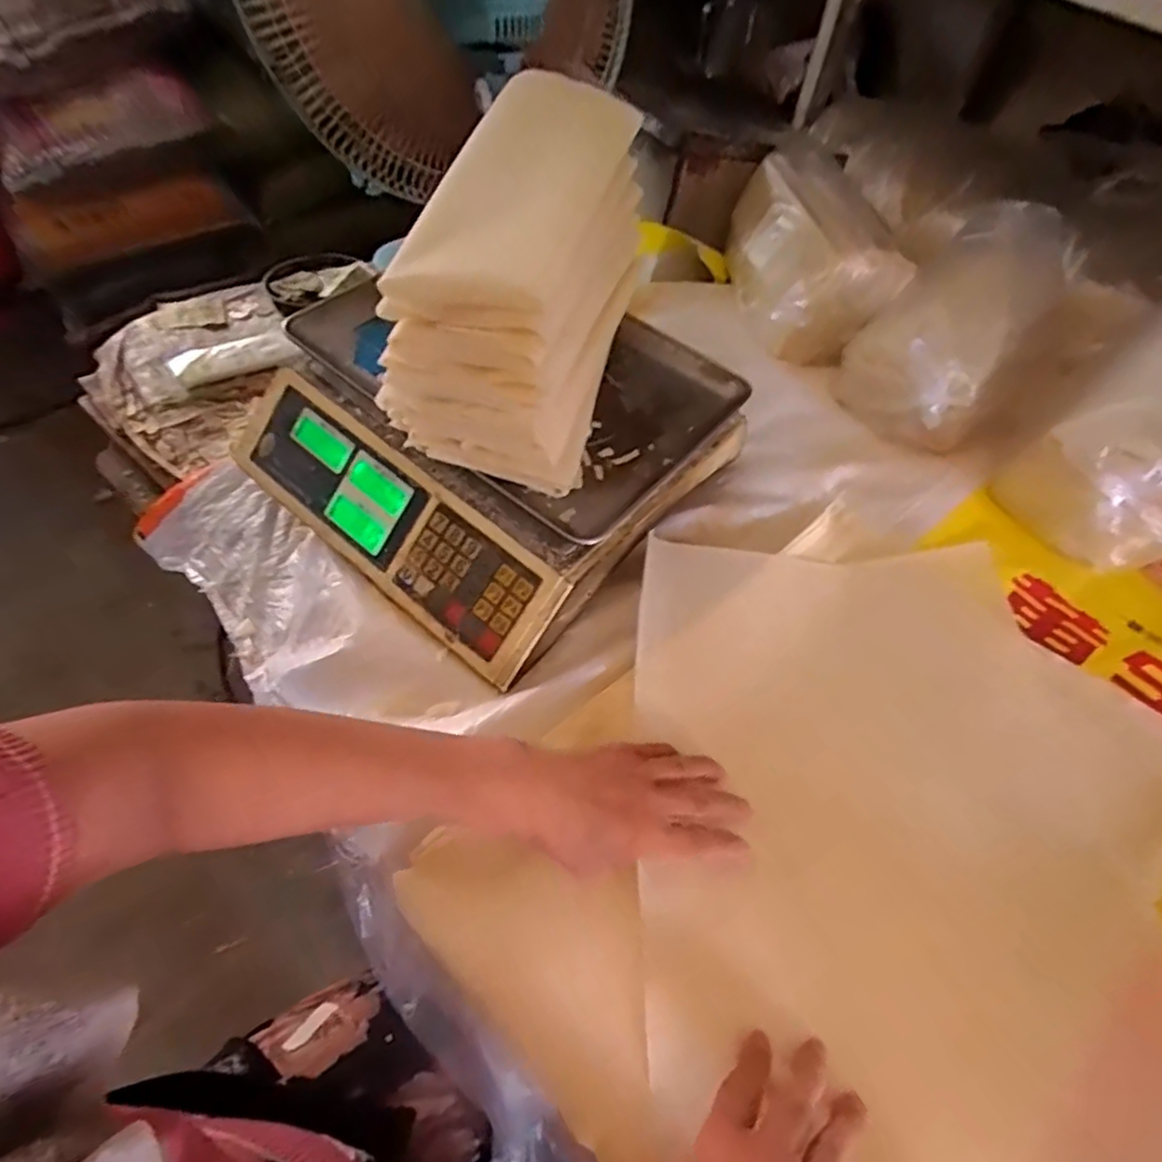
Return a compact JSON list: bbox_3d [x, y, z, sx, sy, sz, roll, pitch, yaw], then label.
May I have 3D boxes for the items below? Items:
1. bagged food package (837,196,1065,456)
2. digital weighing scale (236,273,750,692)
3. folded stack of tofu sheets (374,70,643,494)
[{"bbox_3d":[0.397,-0.286,0.663,0.133,0.094,0.338,36,74,20],"label":"bagged food package"},{"bbox_3d":[-0.077,-0.130,0.555,0.320,0.101,0.301,37,60,20],"label":"digital weighing scale"},{"bbox_3d":[-0.038,-0.225,0.480,0.139,0.155,0.250,15,55,6],"label":"folded stack of tofu sheets"}]

